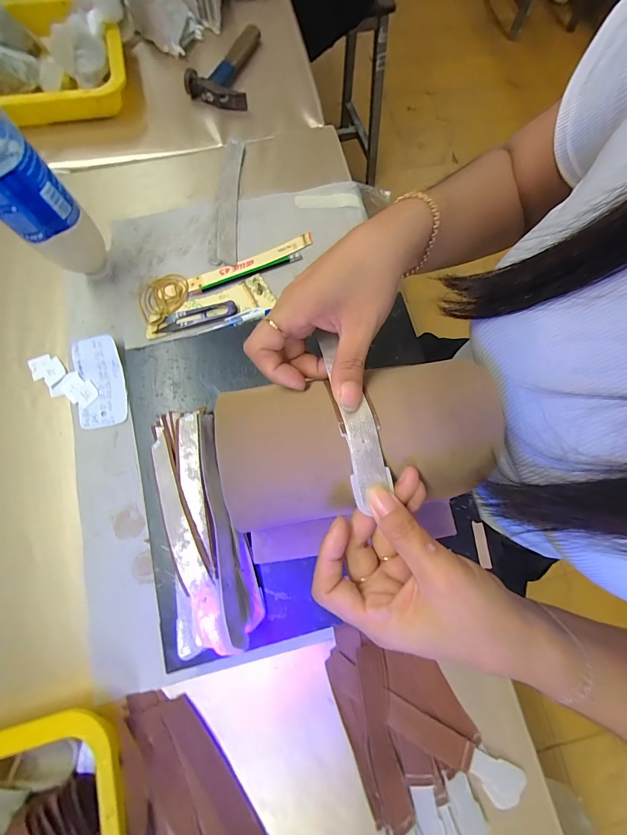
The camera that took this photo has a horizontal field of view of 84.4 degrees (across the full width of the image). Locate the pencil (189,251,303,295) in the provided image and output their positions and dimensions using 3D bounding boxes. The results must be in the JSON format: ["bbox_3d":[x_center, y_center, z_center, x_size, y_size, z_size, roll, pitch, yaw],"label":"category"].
[{"bbox_3d":[-0.083,-0.181,0.430,0.145,0.004,0.011,-23,78,-6],"label":"pencil"}]

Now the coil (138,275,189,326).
[{"bbox_3d":[-0.186,-0.149,0.422,0.053,0.004,0.070,42,79,9],"label":"coil"}]

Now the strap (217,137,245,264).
[{"bbox_3d":[-0.110,-0.285,0.453,0.025,0.015,0.185,1,76,-1],"label":"strap"}]

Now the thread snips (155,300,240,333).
[{"bbox_3d":[-0.141,-0.122,0.412,0.097,0.007,0.022,-16,77,-5],"label":"thread snips"}]

